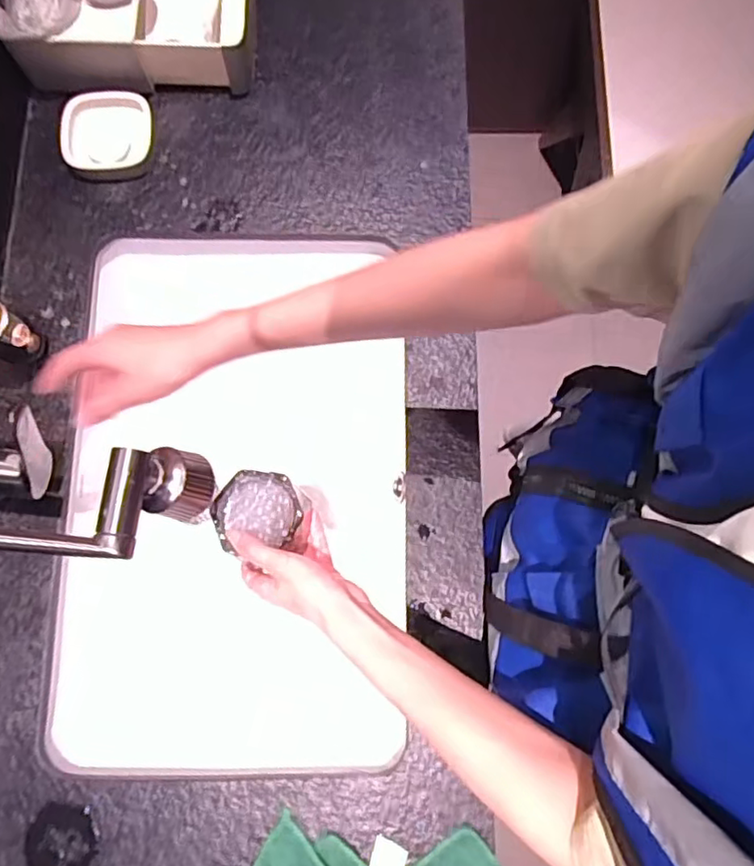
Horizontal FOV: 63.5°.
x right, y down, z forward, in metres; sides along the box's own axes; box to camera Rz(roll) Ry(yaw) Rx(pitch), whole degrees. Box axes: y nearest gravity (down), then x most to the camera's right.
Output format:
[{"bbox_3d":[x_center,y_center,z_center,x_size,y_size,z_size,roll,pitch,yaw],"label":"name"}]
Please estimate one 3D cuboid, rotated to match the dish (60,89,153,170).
[{"bbox_3d":[-0.276,-0.307,0.627,0.087,0.023,0.087,0,78,-1],"label":"dish"}]

